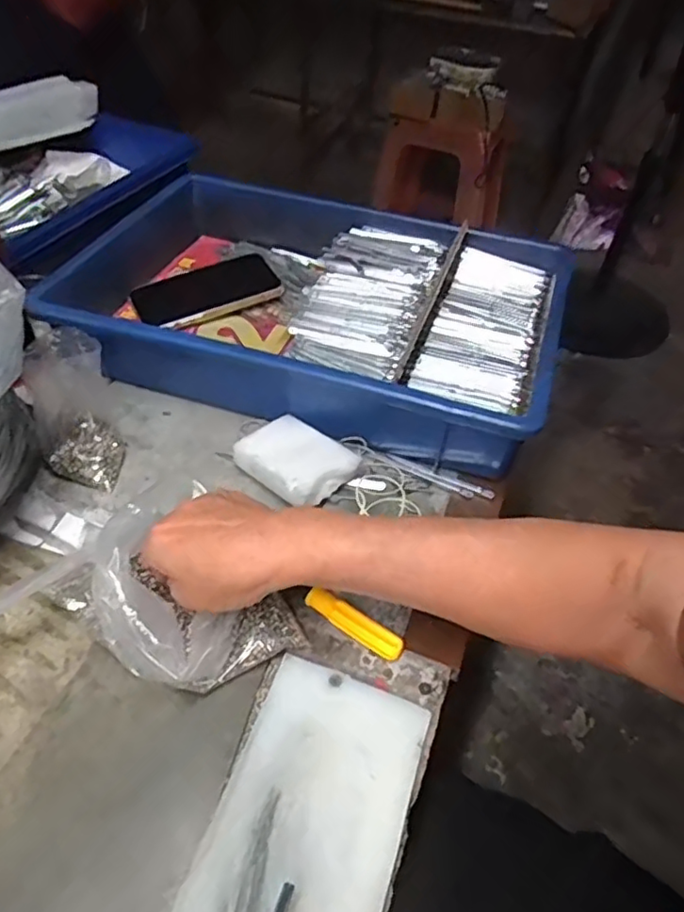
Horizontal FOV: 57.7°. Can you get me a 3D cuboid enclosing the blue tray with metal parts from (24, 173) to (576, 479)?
[{"bbox_3d":[-0.027,-0.142,0.586,0.434,0.079,0.296,17,48,11],"label":"blue tray with metal parts"}]

